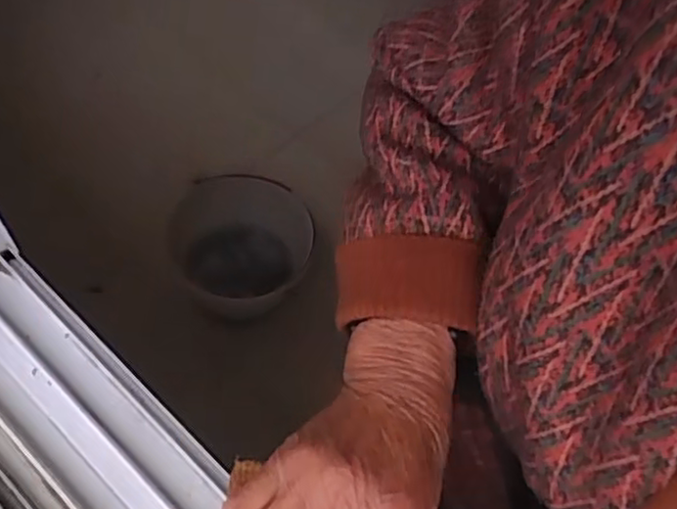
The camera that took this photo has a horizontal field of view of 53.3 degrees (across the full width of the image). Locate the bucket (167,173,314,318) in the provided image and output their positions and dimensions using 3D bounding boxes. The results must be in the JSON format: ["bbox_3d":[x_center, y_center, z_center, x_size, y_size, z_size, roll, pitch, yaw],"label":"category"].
[{"bbox_3d":[-0.203,-0.007,1.366,0.250,0.213,0.275,3,59,-5],"label":"bucket"}]

